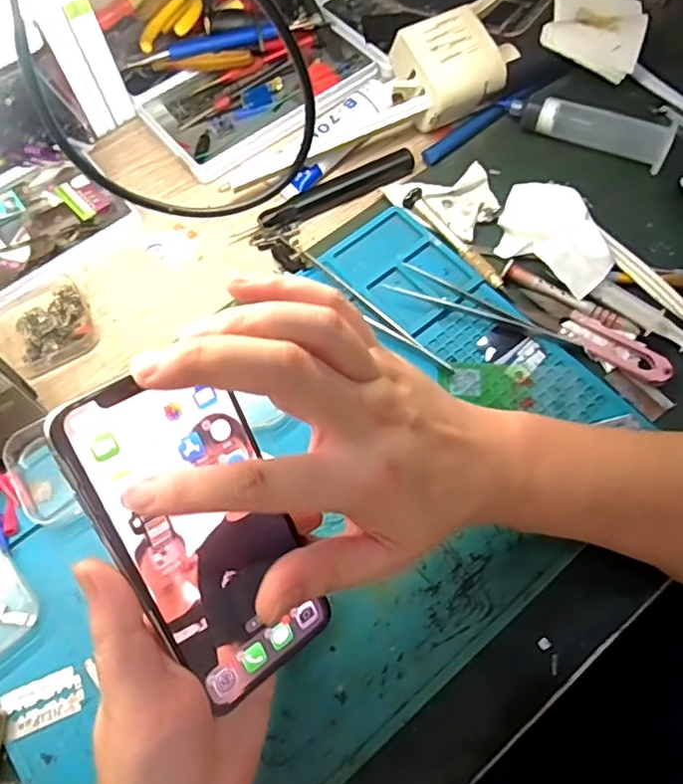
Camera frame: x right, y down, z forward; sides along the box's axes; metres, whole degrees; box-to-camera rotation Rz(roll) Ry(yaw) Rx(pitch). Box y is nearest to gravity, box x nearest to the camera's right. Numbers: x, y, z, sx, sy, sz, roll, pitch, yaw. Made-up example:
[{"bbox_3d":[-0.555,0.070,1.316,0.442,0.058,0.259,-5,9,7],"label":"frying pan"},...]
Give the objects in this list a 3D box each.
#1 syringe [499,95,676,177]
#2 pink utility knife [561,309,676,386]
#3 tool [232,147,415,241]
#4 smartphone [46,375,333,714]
[{"bbox_3d":[0.183,-0.200,0.454,0.123,0.027,0.026,27,69,14],"label":"syringe"},{"bbox_3d":[0.174,-0.028,0.382,0.069,0.008,0.023,33,70,16],"label":"pink utility knife"},{"bbox_3d":[-0.010,-0.144,0.442,0.141,0.012,0.019,-26,67,-10],"label":"tool"},{"bbox_3d":[-0.055,0.057,0.246,0.069,0.004,0.138,-31,106,-32],"label":"smartphone"}]

